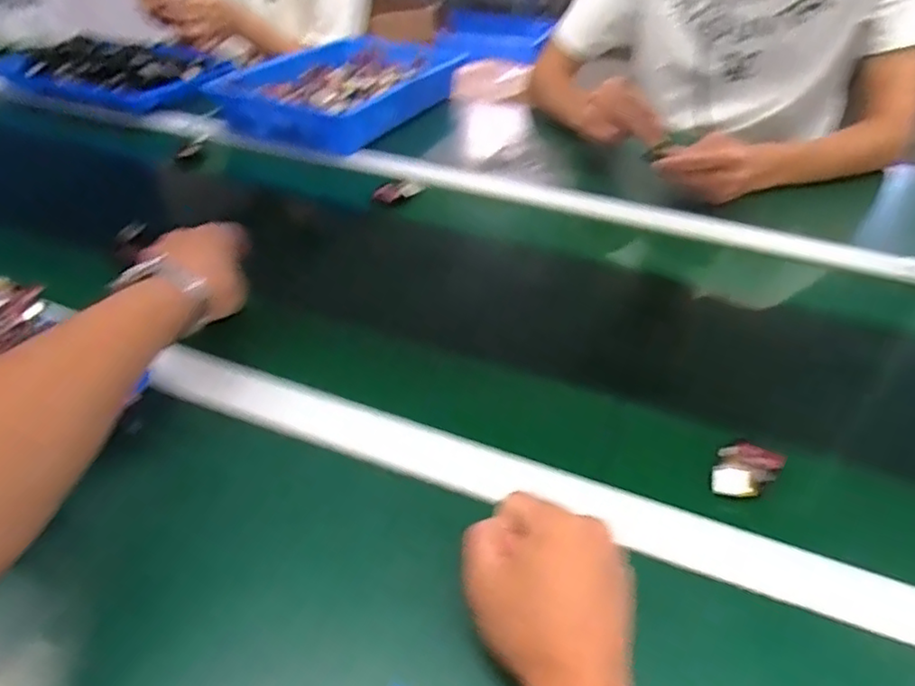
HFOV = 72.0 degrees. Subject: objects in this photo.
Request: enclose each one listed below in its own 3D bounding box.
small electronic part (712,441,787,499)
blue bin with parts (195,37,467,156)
[{"bbox_3d":[0.206,0.090,0.453,0.038,0.013,0.059,30,47,31],"label":"small electronic part"},{"bbox_3d":[-0.174,-0.394,0.978,0.250,0.062,0.358,19,42,20],"label":"blue bin with parts"}]

